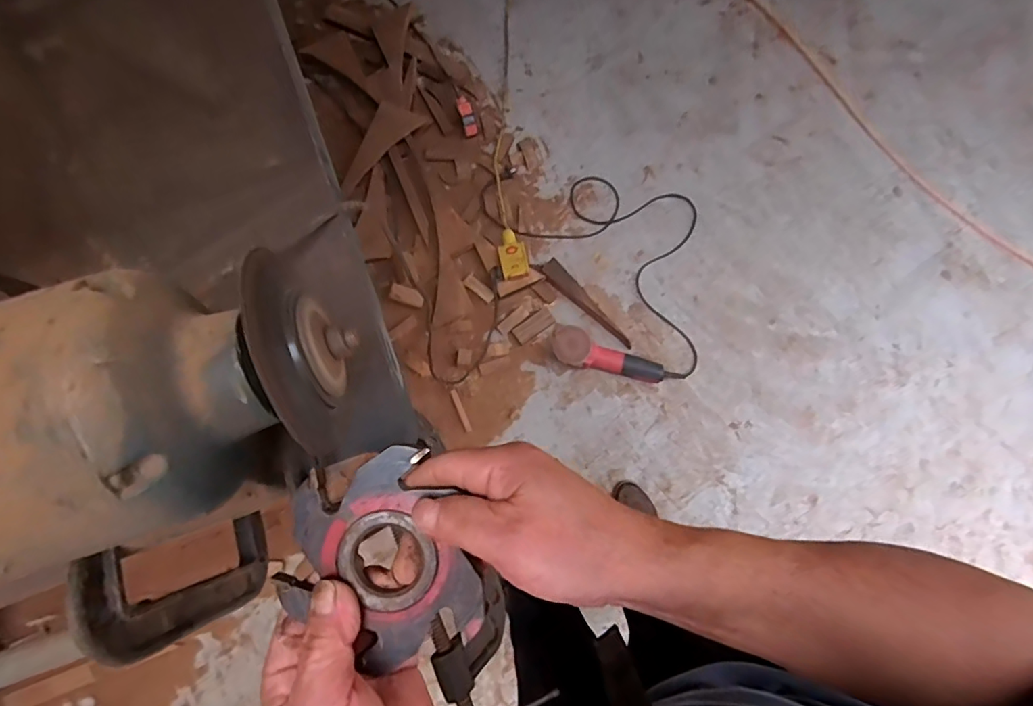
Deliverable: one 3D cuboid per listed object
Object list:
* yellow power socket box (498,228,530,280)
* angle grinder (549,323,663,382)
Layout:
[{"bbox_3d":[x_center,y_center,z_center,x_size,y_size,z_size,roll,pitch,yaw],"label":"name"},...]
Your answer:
[{"bbox_3d":[-0.010,-0.248,1.271,0.065,0.034,0.131,-11,81,-1],"label":"yellow power socket box"},{"bbox_3d":[0.219,0.019,1.258,0.286,0.097,0.093,23,80,3],"label":"angle grinder"}]

